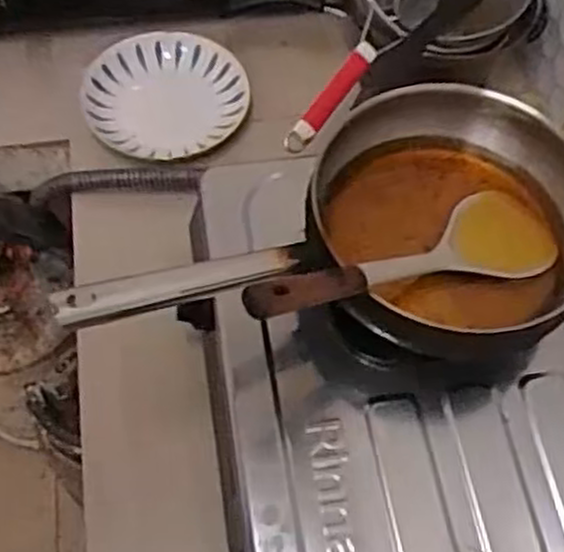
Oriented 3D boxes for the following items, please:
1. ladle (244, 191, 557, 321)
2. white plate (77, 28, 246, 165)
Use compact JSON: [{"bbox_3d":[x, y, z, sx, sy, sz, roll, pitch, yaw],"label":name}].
[{"bbox_3d":[0.108,-0.017,0.628,0.337,0.041,0.089,-11,56,-42],"label":"ladle"},{"bbox_3d":[-0.151,-0.232,0.990,0.194,0.040,0.200,1,60,-2],"label":"white plate"}]

